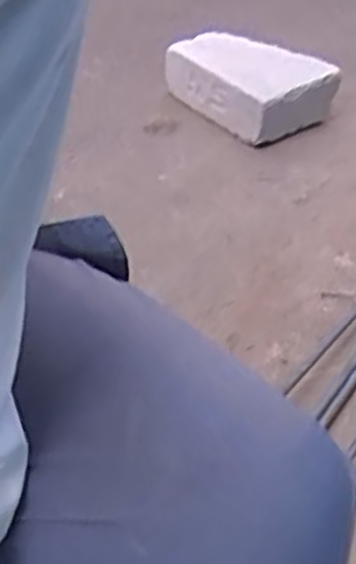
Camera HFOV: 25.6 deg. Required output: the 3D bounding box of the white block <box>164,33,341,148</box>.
[{"bbox_3d":[0.101,-0.285,1.142,0.149,0.088,0.216,-32,54,-32],"label":"white block"}]

